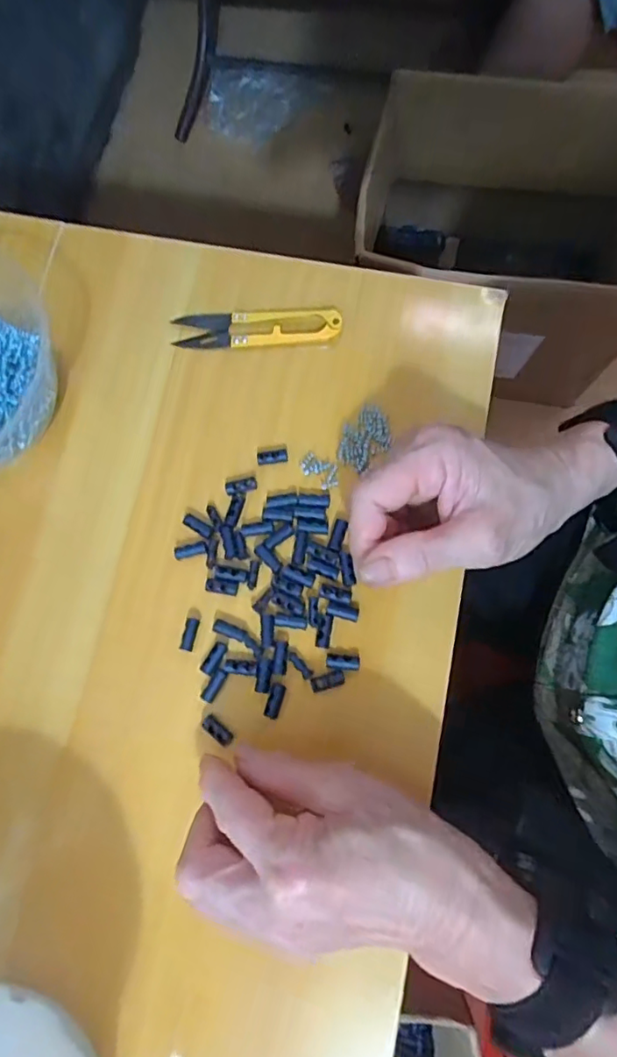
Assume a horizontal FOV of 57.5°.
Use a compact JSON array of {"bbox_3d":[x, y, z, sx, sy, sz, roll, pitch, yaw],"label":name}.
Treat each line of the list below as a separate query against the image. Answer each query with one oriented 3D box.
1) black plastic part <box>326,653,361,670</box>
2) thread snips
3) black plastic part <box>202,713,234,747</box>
[{"bbox_3d":[0.019,0.073,0.307,0.018,0.004,0.008,5,77,3],"label":"black plastic part"},{"bbox_3d":[-0.033,-0.128,0.353,0.104,0.012,0.024,-1,77,1],"label":"thread snips"},{"bbox_3d":[-0.049,0.108,0.302,0.018,0.005,0.008,38,81,9],"label":"black plastic part"}]

